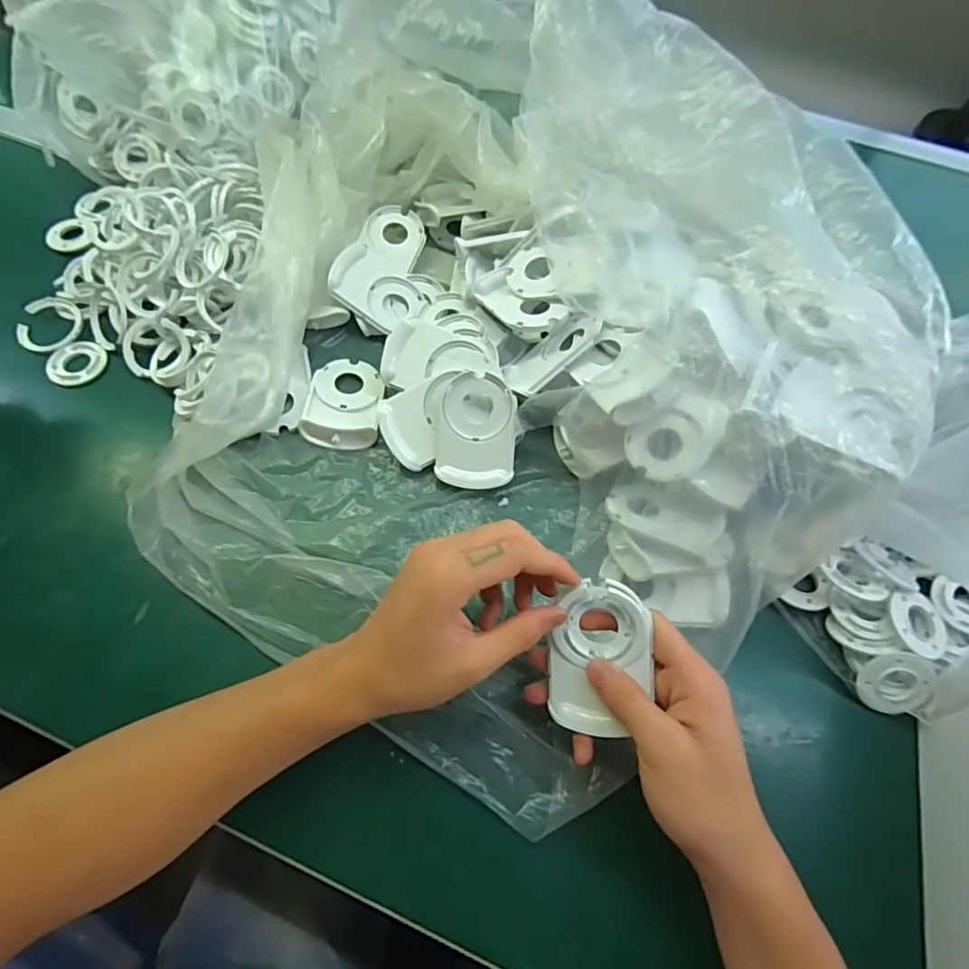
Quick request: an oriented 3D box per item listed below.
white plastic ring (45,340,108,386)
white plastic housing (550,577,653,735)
[{"bbox_3d":[-0.336,-0.100,0.439,0.043,0.007,0.043,1,62,-3],"label":"white plastic ring"},{"bbox_3d":[0.064,0.095,0.294,0.054,0.009,0.084,2,94,17],"label":"white plastic housing"}]

